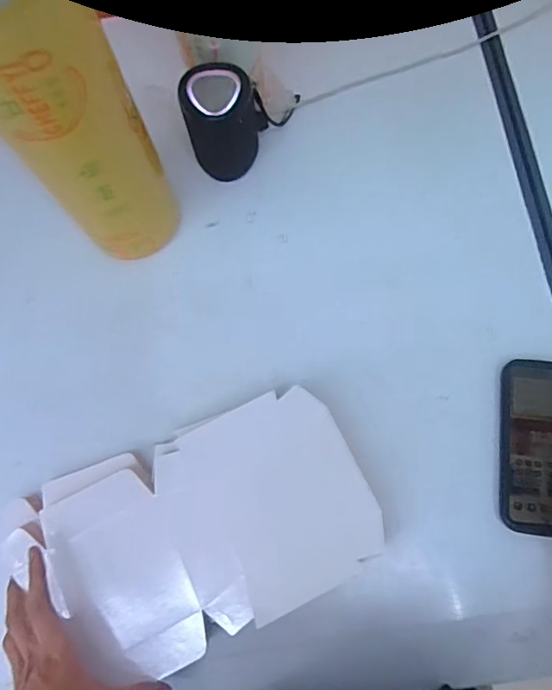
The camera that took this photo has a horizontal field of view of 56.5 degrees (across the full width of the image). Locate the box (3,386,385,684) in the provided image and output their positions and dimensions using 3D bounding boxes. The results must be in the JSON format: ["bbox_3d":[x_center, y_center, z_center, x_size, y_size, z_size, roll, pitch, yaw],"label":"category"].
[{"bbox_3d":[-0.072,0.171,0.469,0.313,0.020,0.181,-20,76,-3],"label":"box"}]

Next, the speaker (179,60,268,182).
[{"bbox_3d":[-0.053,-0.239,0.557,0.087,0.105,0.073,-9,75,0],"label":"speaker"}]

